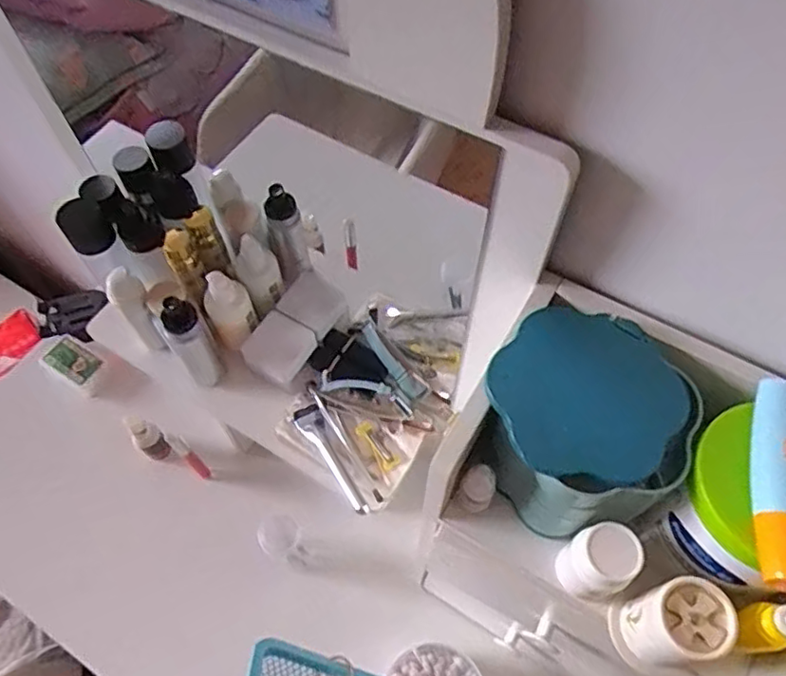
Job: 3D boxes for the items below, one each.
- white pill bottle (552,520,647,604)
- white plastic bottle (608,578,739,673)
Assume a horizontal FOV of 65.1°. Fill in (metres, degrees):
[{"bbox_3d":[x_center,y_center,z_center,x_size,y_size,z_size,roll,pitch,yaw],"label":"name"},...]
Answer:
[{"bbox_3d":[0.118,0.131,0.358,0.029,0.065,0.035,-38,67,-20],"label":"white pill bottle"},{"bbox_3d":[0.154,0.161,0.344,0.040,0.071,0.038,0,60,0],"label":"white plastic bottle"}]

